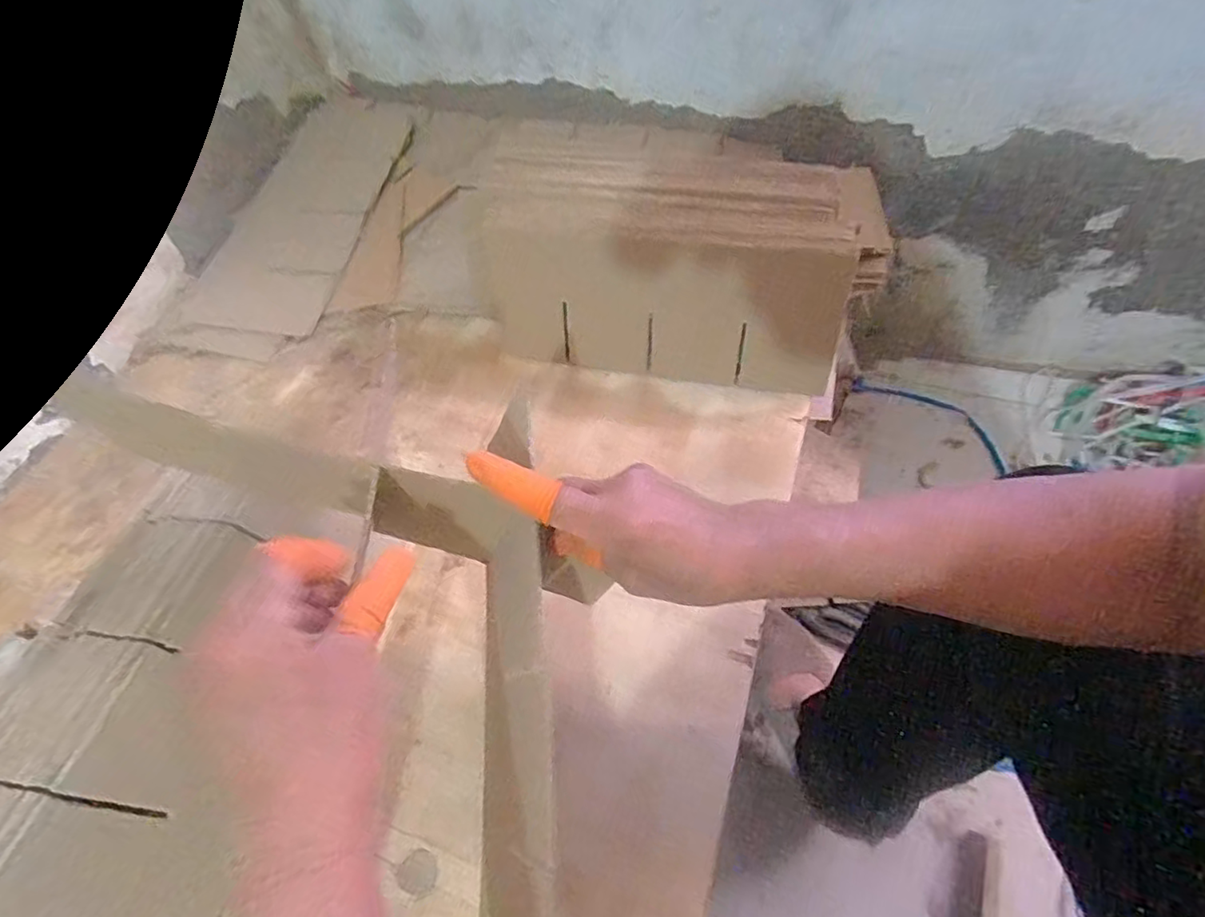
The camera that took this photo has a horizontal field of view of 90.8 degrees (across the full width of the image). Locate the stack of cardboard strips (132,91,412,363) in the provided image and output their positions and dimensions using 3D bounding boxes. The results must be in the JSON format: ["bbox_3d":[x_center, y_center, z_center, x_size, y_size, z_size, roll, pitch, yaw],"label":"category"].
[{"bbox_3d":[-0.377,-0.308,0.748,0.188,0.022,0.450,12,68,12],"label":"stack of cardboard strips"}]

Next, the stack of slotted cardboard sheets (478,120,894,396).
[{"bbox_3d":[0.055,-0.182,0.559,0.343,0.154,0.141,11,59,12],"label":"stack of slotted cardboard sheets"}]

